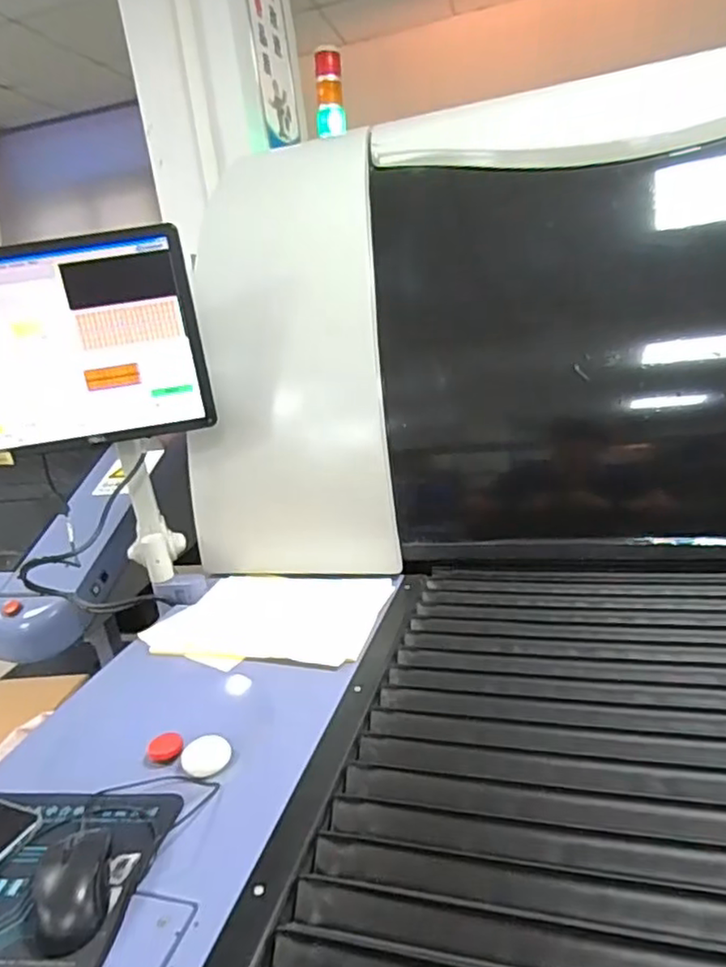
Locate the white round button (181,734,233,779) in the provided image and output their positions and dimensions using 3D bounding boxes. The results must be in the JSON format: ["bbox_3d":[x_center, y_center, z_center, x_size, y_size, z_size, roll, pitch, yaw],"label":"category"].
[{"bbox_3d":[-0.175,0.307,0.707,0.062,0.014,0.048,7,22,40],"label":"white round button"}]

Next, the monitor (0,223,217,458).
[{"bbox_3d":[-0.437,-0.213,0.966,0.365,0.301,0.052,-8,16,-3],"label":"monitor"}]

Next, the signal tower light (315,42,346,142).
[{"bbox_3d":[-0.090,-1.044,1.685,0.073,0.205,0.056,-10,16,-10],"label":"signal tower light"}]

